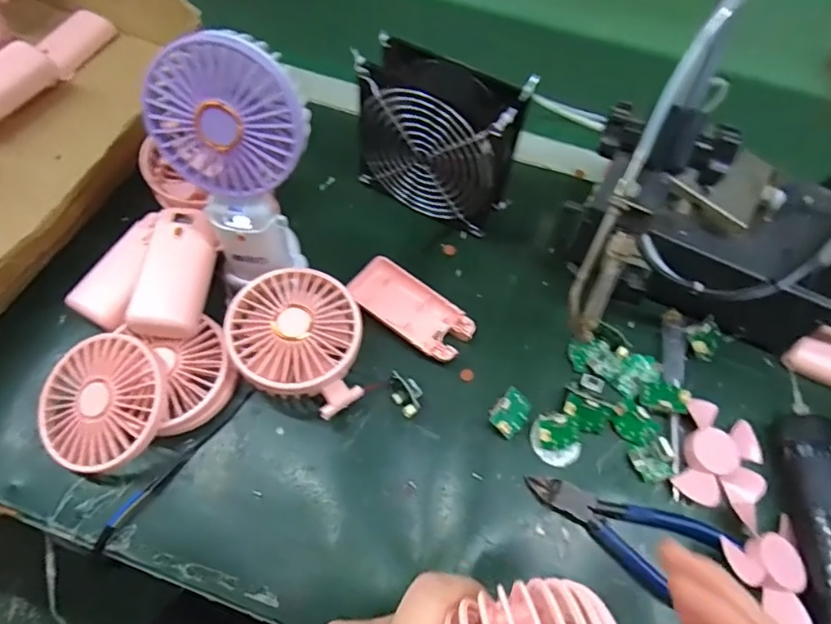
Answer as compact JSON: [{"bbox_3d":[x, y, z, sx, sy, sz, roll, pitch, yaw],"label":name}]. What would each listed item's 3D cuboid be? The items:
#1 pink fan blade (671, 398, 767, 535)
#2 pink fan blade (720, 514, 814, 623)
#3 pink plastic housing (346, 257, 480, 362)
[{"bbox_3d":[0.211,0.099,0.368,0.052,0.012,0.074,24,63,10],"label":"pink fan blade"},{"bbox_3d":[0.220,0.163,0.332,0.057,0.024,0.058,1,61,-2],"label":"pink fan blade"},{"bbox_3d":[-0.003,-0.002,0.418,0.098,0.014,0.045,34,65,15],"label":"pink plastic housing"}]

